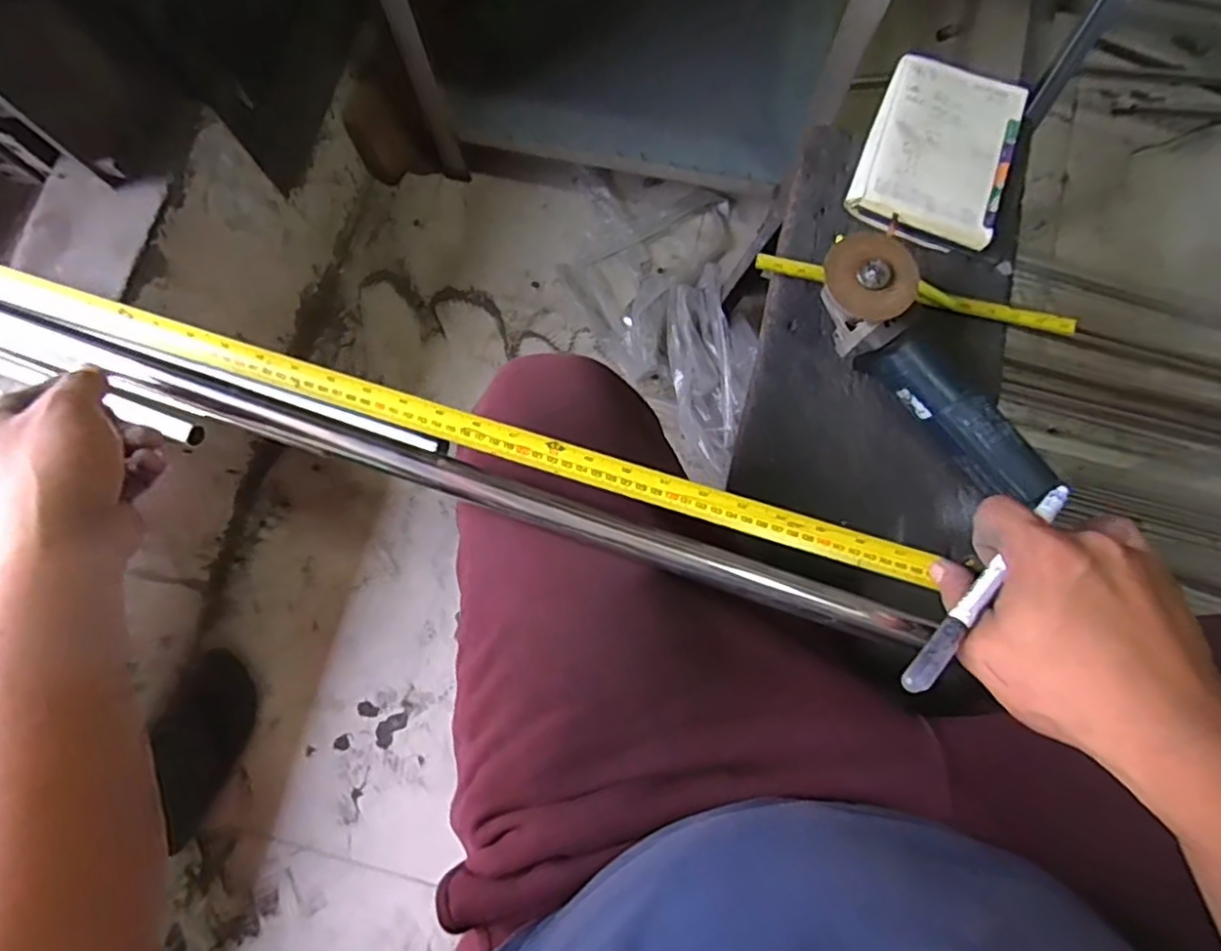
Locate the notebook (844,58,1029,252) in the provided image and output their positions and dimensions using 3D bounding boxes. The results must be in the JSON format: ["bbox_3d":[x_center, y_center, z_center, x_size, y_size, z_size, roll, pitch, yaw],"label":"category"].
[{"bbox_3d":[0.365,-0.362,0.728,0.151,0.029,0.230,21,80,5],"label":"notebook"}]

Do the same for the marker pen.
[{"bbox_3d":[0.204,0.057,0.351,0.012,0.014,0.146,43,77,8],"label":"marker pen"}]

